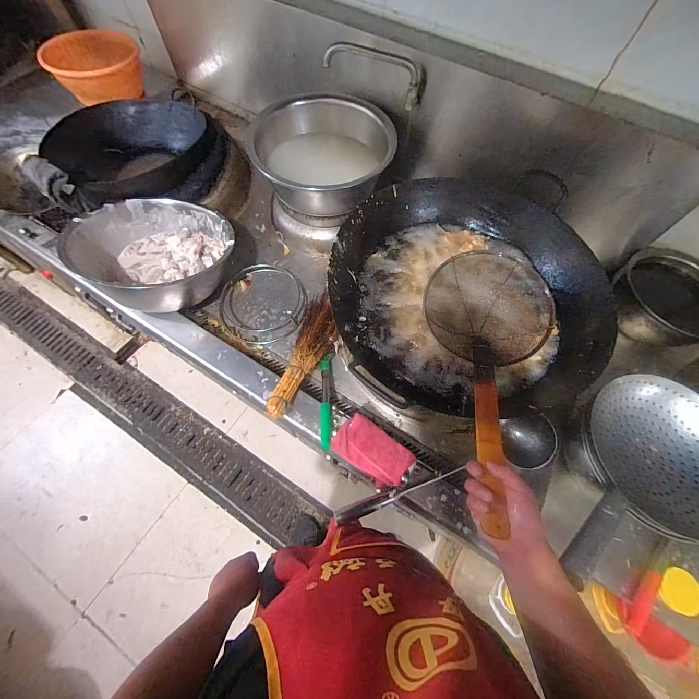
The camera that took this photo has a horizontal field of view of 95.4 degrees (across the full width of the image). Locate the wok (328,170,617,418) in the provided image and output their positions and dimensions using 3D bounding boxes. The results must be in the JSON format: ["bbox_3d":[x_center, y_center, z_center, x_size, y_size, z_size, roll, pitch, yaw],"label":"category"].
[{"bbox_3d":[0.264,-0.130,0.764,0.609,0.172,0.561,-7,64,-5],"label":"wok"}]

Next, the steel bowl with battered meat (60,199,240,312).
[{"bbox_3d":[-0.526,-0.279,0.877,0.337,0.150,0.374,42,70,17],"label":"steel bowl with battered meat"}]

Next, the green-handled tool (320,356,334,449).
[{"bbox_3d":[-0.058,0.112,0.780,0.028,0.032,0.273,-1,46,-2],"label":"green-handled tool"}]

